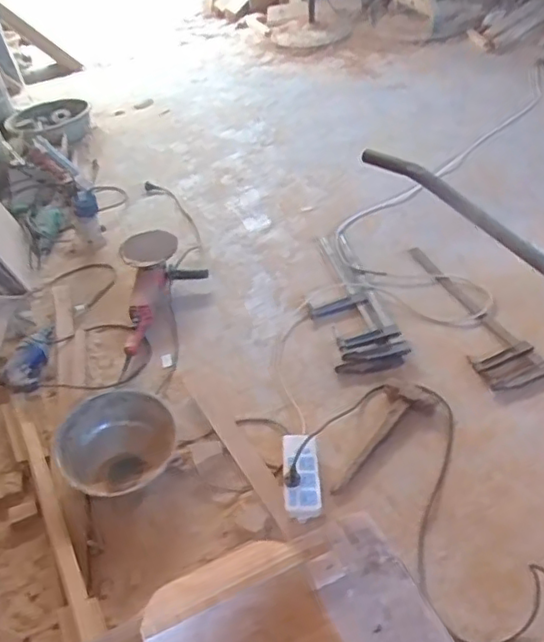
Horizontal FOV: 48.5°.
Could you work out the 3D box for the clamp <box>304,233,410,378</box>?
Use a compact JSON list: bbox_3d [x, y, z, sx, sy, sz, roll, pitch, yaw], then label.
[{"bbox_3d":[0.200,-0.072,1.724,0.203,0.039,0.576,-14,47,-7],"label":"clamp"}]

